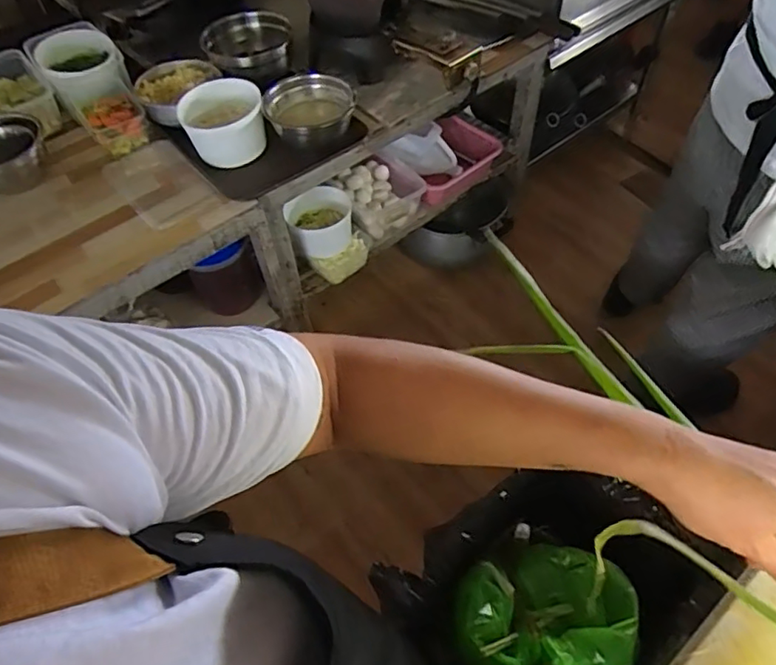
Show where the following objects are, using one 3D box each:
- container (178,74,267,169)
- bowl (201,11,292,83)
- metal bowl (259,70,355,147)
[{"bbox_3d":[-0.345,-0.443,1.199,0.170,0.099,0.148,-16,55,-8],"label":"container"},{"bbox_3d":[-0.316,-0.646,1.303,0.193,0.082,0.198,-2,55,2],"label":"bowl"},{"bbox_3d":[-0.162,-0.455,1.195,0.177,0.087,0.172,-2,55,2],"label":"metal bowl"}]

